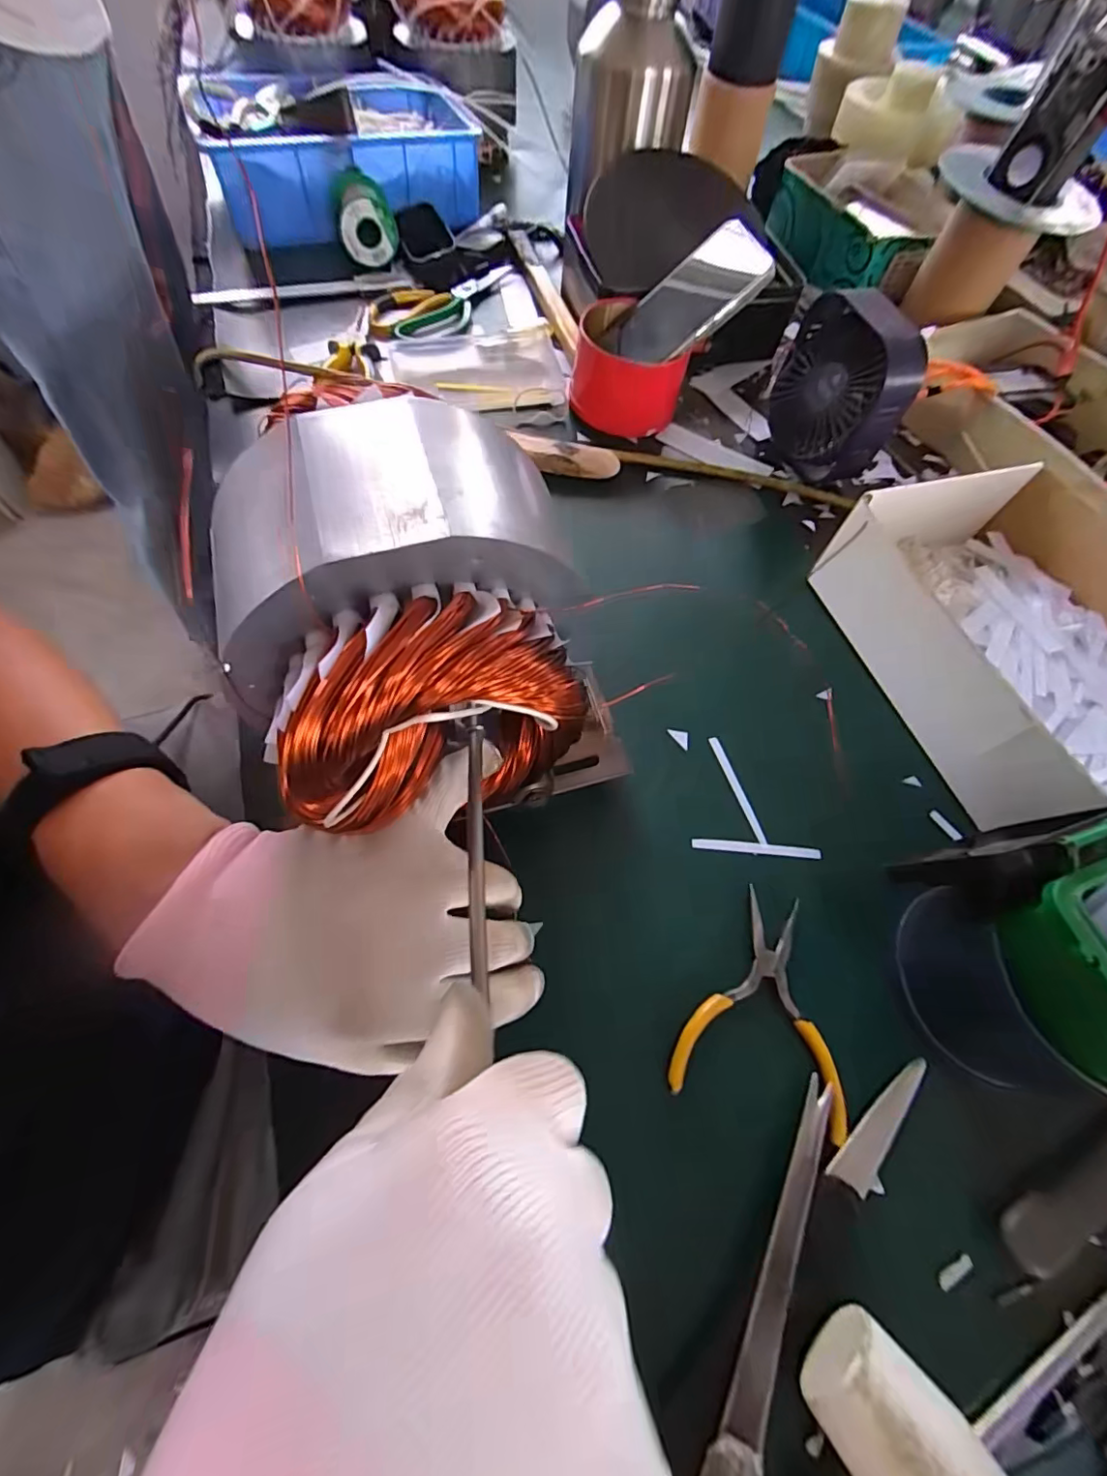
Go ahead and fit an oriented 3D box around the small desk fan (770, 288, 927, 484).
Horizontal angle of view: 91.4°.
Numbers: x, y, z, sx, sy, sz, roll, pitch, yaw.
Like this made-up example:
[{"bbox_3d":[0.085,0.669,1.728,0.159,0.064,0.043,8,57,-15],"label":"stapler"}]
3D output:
[{"bbox_3d":[0.236,-0.291,0.458,0.045,0.117,0.121,-27,68,-16],"label":"small desk fan"}]

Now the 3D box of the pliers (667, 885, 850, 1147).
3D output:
[{"bbox_3d":[0.114,0.141,0.292,0.086,0.014,0.109,17,63,5],"label":"pliers"}]

